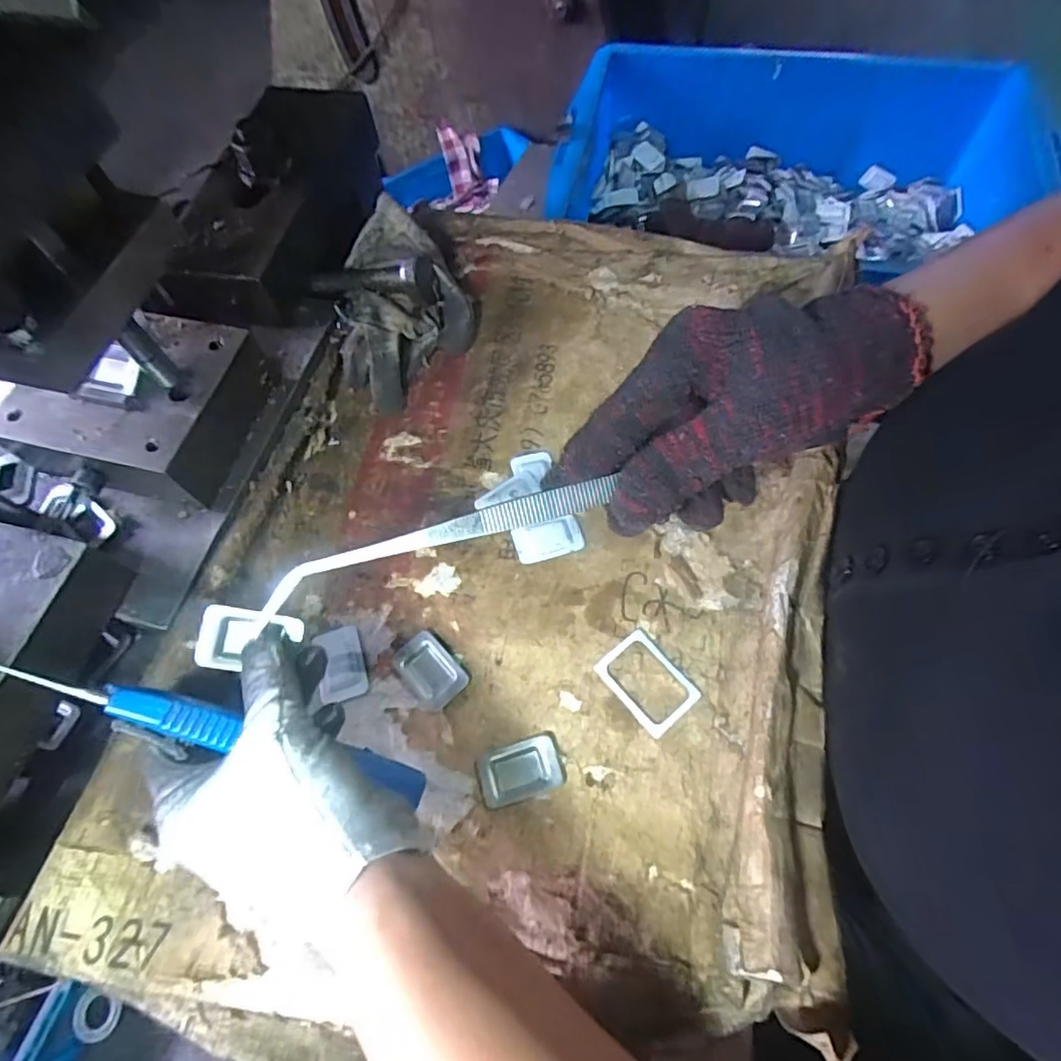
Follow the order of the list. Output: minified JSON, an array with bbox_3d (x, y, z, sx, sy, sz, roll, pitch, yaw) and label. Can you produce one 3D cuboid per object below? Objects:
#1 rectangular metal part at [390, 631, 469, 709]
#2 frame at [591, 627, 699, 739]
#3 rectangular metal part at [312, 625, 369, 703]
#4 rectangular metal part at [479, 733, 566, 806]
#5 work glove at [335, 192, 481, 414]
[{"bbox_3d":[-0.055,0.076,0.322,0.028,0.007,0.039,-41,68,-15],"label":"rectangular metal part"},{"bbox_3d":[0.062,0.080,0.317,0.036,0.005,0.048,-38,68,-14],"label":"frame"},{"bbox_3d":[-0.104,0.072,0.327,0.024,0.005,0.040,-15,64,-4],"label":"rectangular metal part"},{"bbox_3d":[-0.005,0.120,0.300,0.041,0.004,0.026,-16,64,-4],"label":"rectangular metal part"},{"bbox_3d":[-0.086,-0.160,0.414,0.093,0.033,0.154,-6,64,0],"label":"work glove"}]

